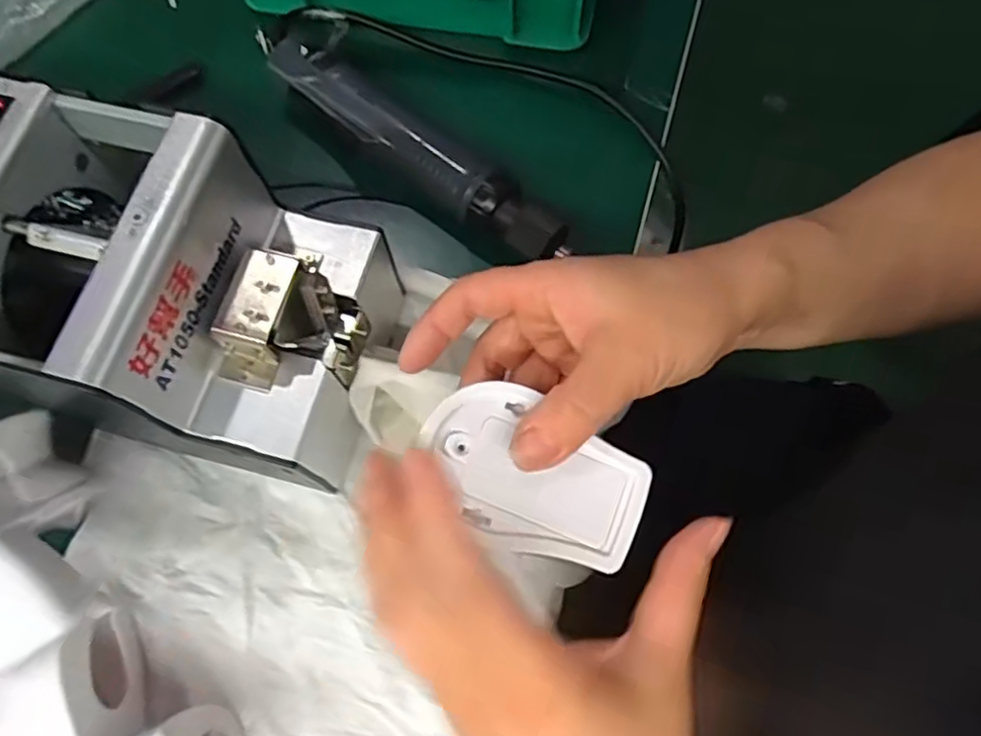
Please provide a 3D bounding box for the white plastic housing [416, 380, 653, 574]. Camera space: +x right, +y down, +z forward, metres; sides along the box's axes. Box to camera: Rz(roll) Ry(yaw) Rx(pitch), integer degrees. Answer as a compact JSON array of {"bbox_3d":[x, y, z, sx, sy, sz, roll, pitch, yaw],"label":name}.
[{"bbox_3d":[0.016,0.042,0.255,0.086,0.015,0.053,29,72,12],"label":"white plastic housing"}]

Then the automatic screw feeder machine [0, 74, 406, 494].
[{"bbox_3d":[-0.150,-0.032,0.324,0.175,0.134,0.126,12,70,6],"label":"automatic screw feeder machine"}]

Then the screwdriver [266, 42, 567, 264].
[{"bbox_3d":[-0.050,-0.135,0.419,0.228,0.039,0.033,38,74,14],"label":"screwdriver"}]

